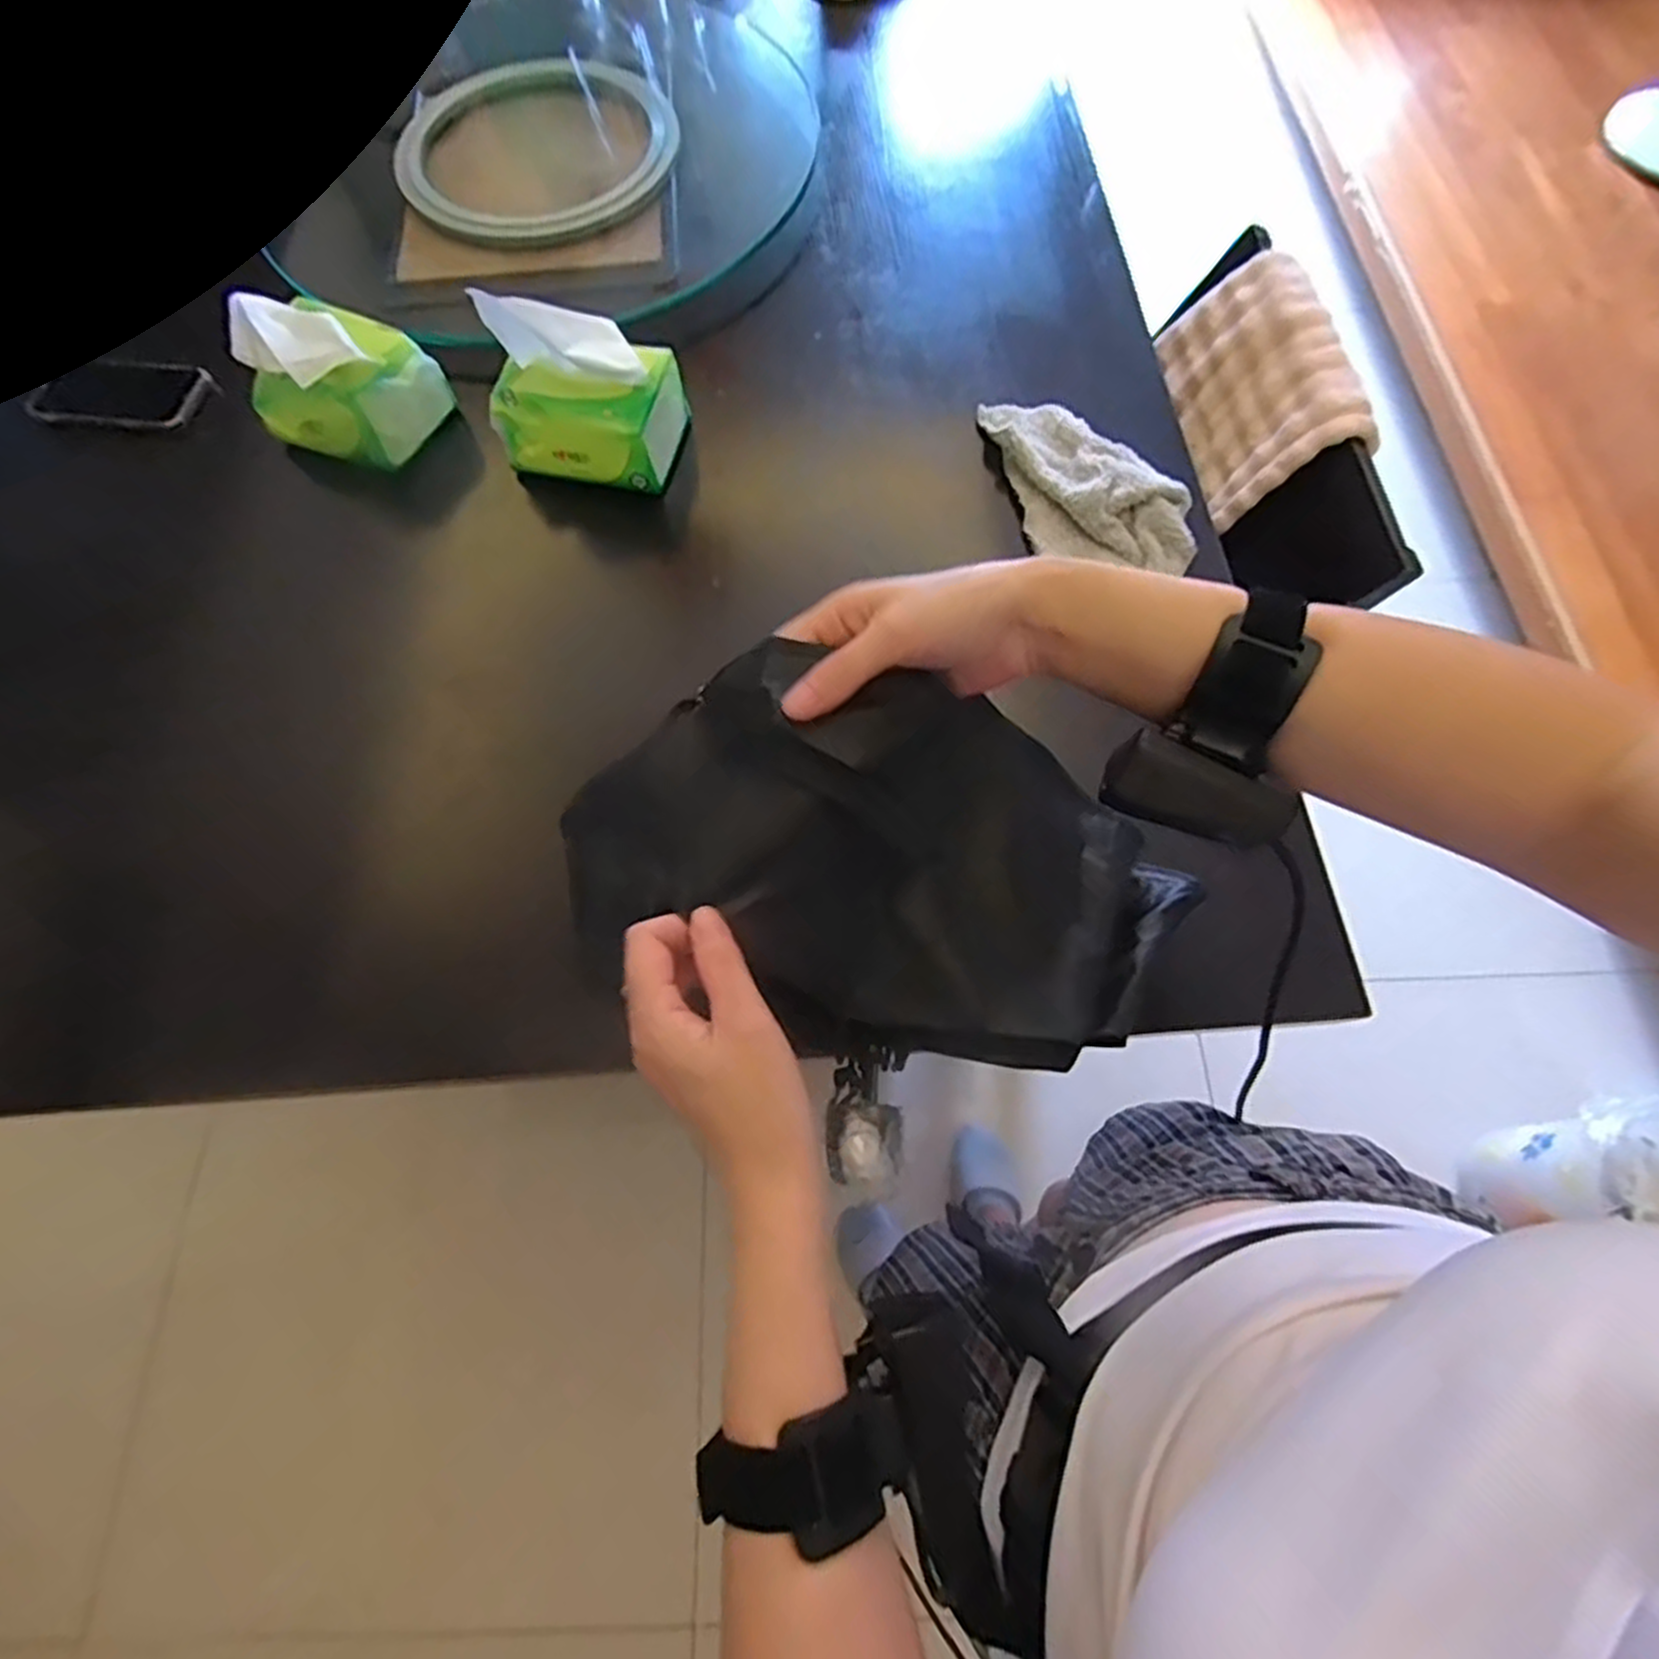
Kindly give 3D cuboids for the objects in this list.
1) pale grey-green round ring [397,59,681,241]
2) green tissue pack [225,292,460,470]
[{"bbox_3d":[-0.299,-0.700,0.794,0.266,0.031,0.251,0,69,1],"label":"pale grey-green round ring"},{"bbox_3d":[-0.411,-0.374,0.634,0.164,0.075,0.104,17,70,8],"label":"green tissue pack"}]

